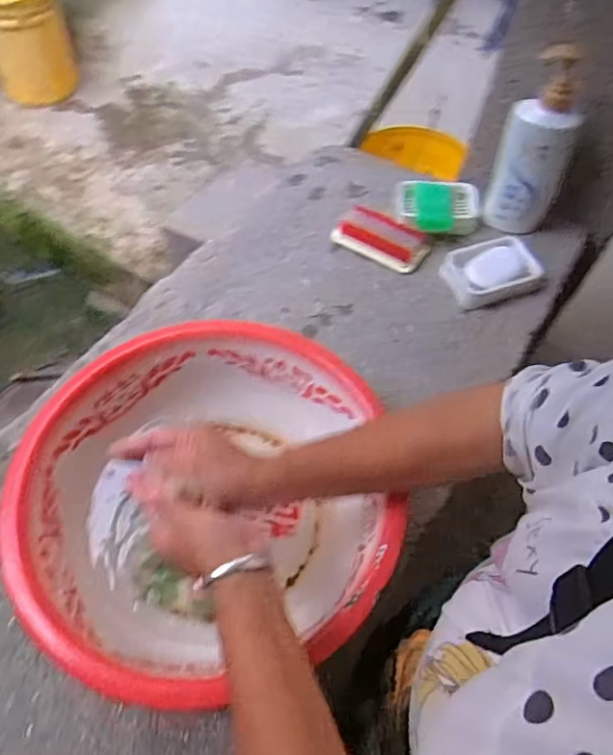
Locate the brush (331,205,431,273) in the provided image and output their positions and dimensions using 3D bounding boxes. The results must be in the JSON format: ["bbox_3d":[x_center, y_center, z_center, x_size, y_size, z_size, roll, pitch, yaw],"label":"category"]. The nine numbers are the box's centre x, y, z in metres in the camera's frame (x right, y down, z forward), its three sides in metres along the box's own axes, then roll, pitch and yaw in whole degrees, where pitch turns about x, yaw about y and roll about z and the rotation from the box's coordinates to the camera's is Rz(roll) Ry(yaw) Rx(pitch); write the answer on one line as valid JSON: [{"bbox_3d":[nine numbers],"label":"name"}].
[{"bbox_3d":[0.110,-0.203,0.808,0.133,0.032,0.062,30,62,14],"label":"brush"}]

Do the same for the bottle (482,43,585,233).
[{"bbox_3d":[0.311,-0.310,0.747,0.096,0.231,0.070,25,61,11],"label":"bottle"}]

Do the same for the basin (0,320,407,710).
[{"bbox_3d":[-0.089,0.112,0.544,0.319,0.116,0.340,1,59,-2],"label":"basin"}]

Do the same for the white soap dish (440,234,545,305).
[{"bbox_3d":[0.253,-0.147,0.768,0.126,0.030,0.086,-11,60,-10],"label":"white soap dish"}]

